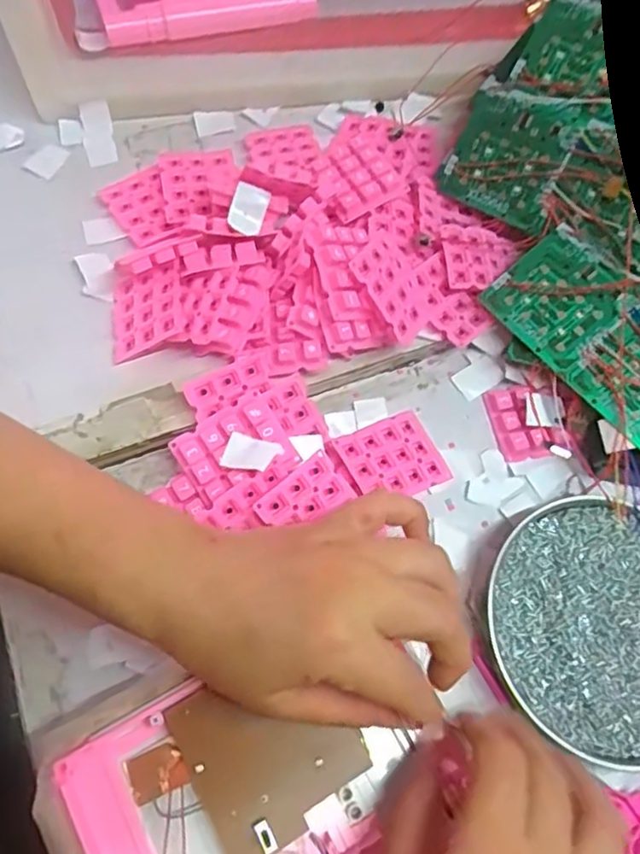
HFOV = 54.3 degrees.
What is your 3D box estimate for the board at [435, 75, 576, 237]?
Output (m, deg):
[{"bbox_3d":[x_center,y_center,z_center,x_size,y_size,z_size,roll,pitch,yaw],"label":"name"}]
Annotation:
[{"bbox_3d":[0.126,-0.177,0.415,0.085,0.007,0.070,36,113,17],"label":"board"}]

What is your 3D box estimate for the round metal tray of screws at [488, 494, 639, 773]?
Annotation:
[{"bbox_3d":[0.159,0.108,0.341,0.127,0.014,0.132,2,67,-4],"label":"round metal tray of screws"}]

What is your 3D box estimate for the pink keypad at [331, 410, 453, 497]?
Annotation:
[{"bbox_3d":[0.045,0.019,0.375,0.060,0.005,0.049,-19,67,-25],"label":"pink keypad"}]

